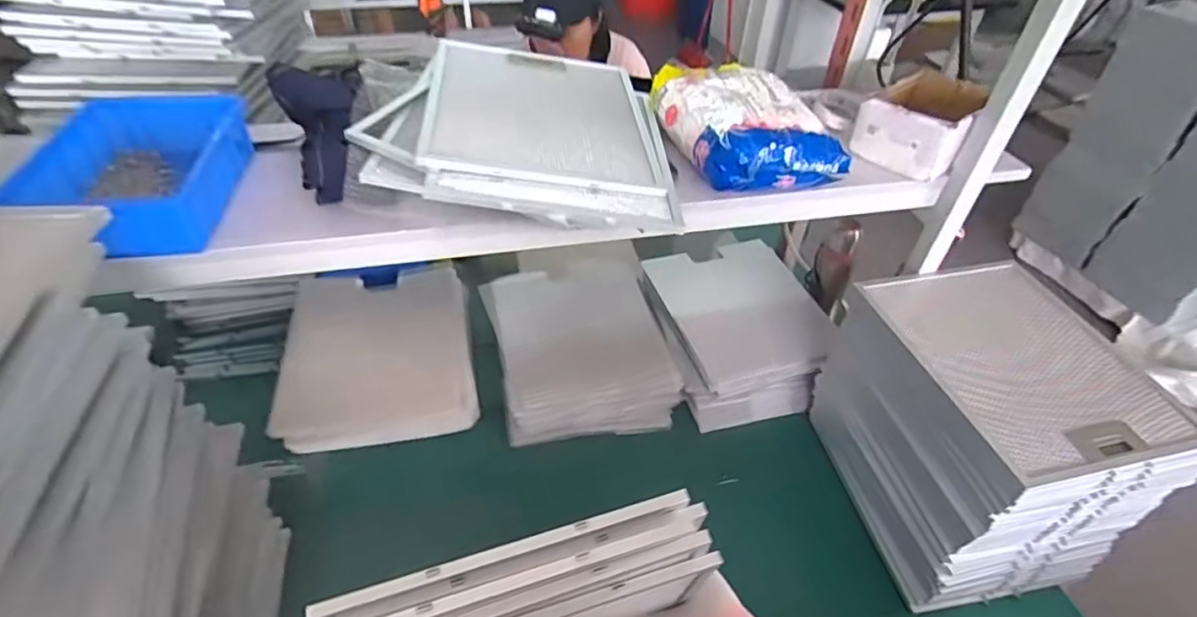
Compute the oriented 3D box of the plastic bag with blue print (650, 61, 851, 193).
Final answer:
[{"bbox_3d":[0.186,-0.254,0.786,0.180,0.073,0.273,-12,45,-15],"label":"plastic bag with blue print"}]

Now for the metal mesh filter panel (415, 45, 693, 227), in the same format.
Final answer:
[{"bbox_3d":[-0.062,-0.239,0.753,0.292,0.020,0.382,6,45,-12],"label":"metal mesh filter panel"}]

